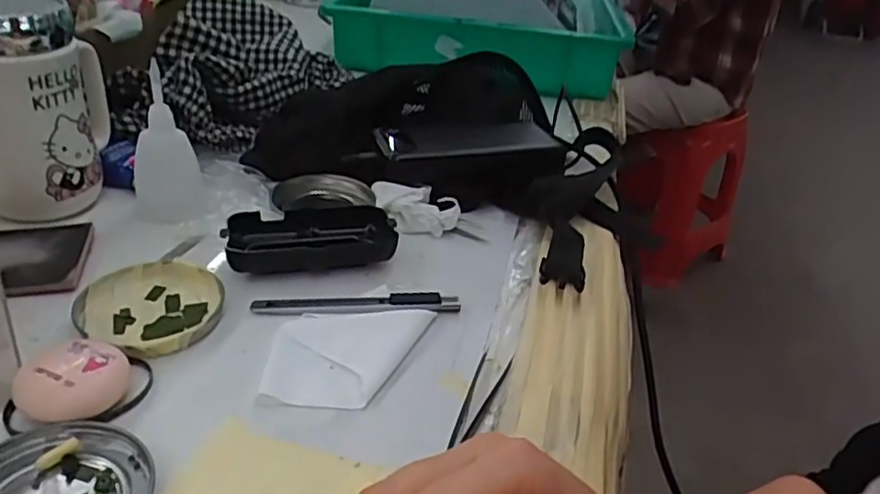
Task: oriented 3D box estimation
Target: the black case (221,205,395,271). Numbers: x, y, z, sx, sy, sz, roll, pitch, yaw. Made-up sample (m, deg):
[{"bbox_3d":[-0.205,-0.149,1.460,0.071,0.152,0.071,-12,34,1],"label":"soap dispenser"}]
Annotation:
[{"bbox_3d":[-0.087,-0.007,0.444,0.107,0.026,0.055,-2,33,-15],"label":"black case"}]

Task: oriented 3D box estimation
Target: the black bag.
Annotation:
[{"bbox_3d":[0.011,-0.113,0.586,0.306,0.075,0.220,11,32,6],"label":"black bag"}]

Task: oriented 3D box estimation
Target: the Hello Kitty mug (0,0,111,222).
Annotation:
[{"bbox_3d":[-0.273,-0.096,0.442,0.088,0.132,0.079,-10,36,-27],"label":"Hello Kitty mug"}]

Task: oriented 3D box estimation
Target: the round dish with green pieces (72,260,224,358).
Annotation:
[{"bbox_3d":[-0.166,0.033,0.381,0.080,0.009,0.074,6,32,-3],"label":"round dish with green pieces"}]

